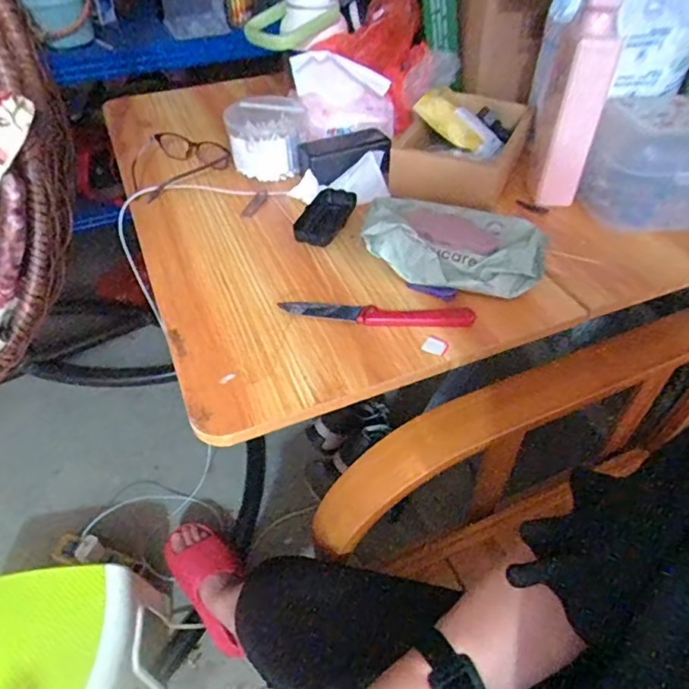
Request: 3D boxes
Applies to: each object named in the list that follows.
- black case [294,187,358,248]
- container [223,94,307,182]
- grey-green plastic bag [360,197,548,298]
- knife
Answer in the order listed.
[{"bbox_3d":[-0.025,-0.163,0.686,0.047,0.032,0.110,15,47,15],"label":"black case"},{"bbox_3d":[-0.113,-0.302,0.782,0.108,0.091,0.081,-3,45,-2],"label":"container"},{"bbox_3d":[0.126,-0.120,0.621,0.200,0.060,0.128,14,47,14],"label":"grey-green plastic bag"},{"bbox_3d":[0.034,-0.033,0.569,0.204,0.010,0.028,3,45,4],"label":"knife"}]

